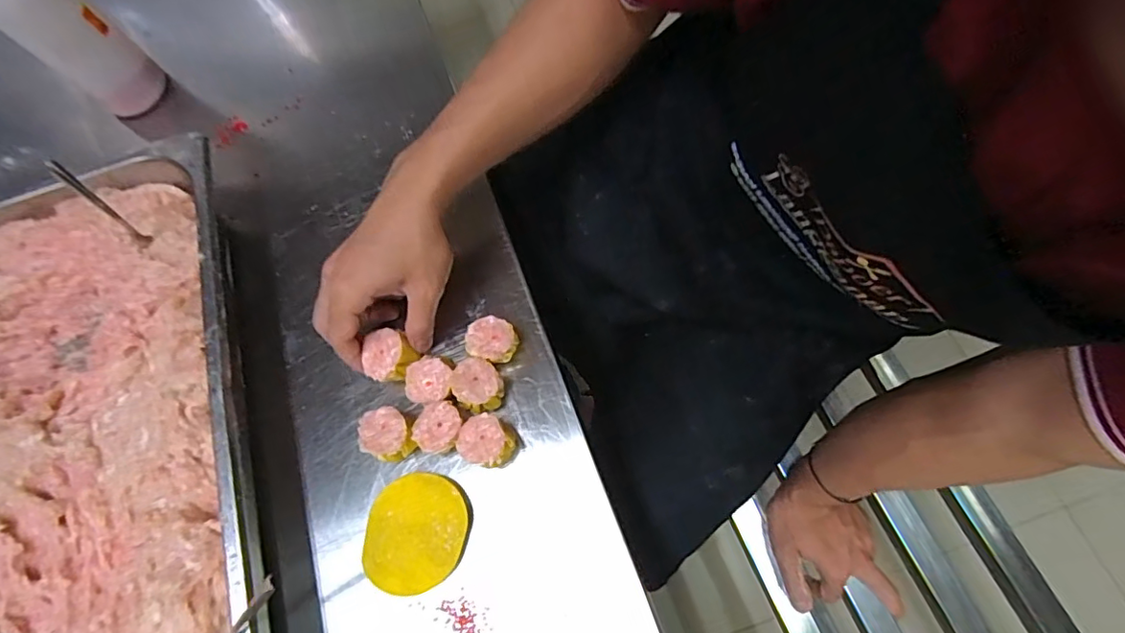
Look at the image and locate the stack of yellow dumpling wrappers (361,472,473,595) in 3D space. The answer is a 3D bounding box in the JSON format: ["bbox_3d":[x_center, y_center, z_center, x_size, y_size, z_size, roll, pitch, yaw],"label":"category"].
[{"bbox_3d":[-0.106,0.159,0.397,0.075,0.017,0.079,1,71,7],"label":"stack of yellow dumpling wrappers"}]

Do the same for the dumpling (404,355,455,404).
[{"bbox_3d":[-0.103,0.052,0.426,0.035,0.035,0.036,-2,70,6],"label":"dumpling"}]

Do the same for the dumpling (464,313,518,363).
[{"bbox_3d":[-0.055,0.021,0.433,0.039,0.034,0.033,13,72,11],"label":"dumpling"}]

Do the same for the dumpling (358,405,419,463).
[{"bbox_3d":[-0.132,0.092,0.414,0.044,0.034,0.037,27,74,15],"label":"dumpling"}]

